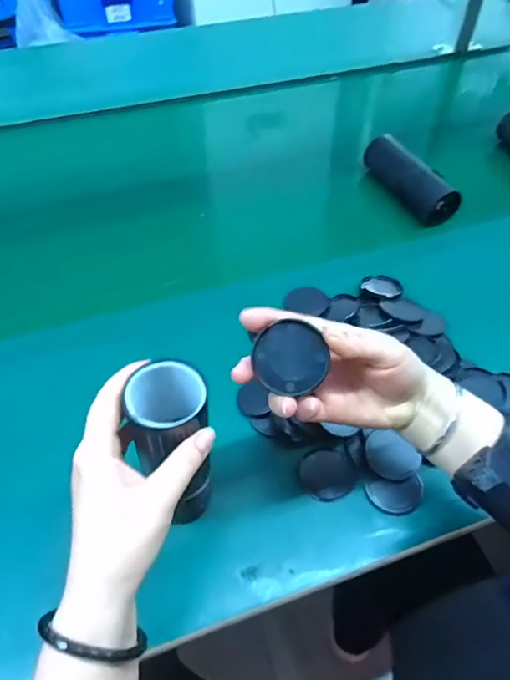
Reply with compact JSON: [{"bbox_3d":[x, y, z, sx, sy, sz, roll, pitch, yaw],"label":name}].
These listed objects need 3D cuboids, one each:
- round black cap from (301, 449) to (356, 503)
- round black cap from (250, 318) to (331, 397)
[{"bbox_3d":[0.066,0.123,0.438,0.047,0.004,0.048,0,53,0],"label":"round black cap"},{"bbox_3d":[0.023,0.013,0.314,0.045,0.004,0.045,0,88,6],"label":"round black cap"}]

